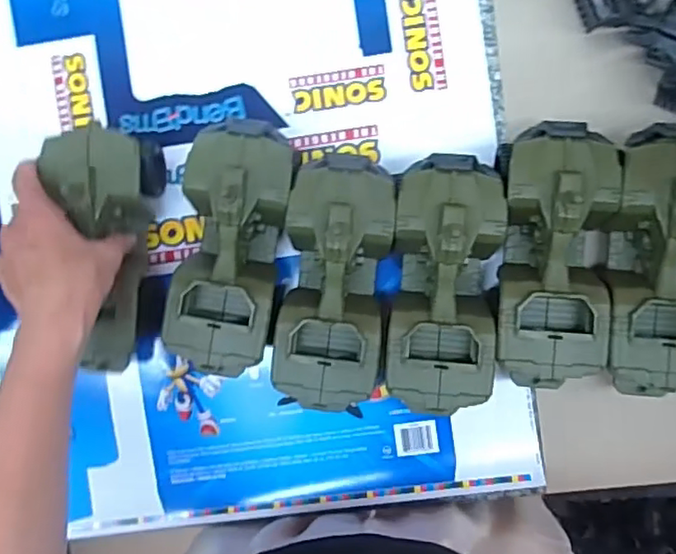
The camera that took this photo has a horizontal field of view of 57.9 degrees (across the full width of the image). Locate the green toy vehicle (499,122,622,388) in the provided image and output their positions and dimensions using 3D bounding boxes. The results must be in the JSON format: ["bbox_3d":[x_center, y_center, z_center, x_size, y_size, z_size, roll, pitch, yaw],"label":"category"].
[{"bbox_3d":[0.162,-0.017,0.464,0.077,0.080,0.185,3,92,4],"label":"green toy vehicle"}]

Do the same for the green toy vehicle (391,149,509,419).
[{"bbox_3d":[0.080,0.001,0.471,0.079,0.077,0.180,3,92,4],"label":"green toy vehicle"}]

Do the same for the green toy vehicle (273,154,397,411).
[{"bbox_3d":[-0.002,0.005,0.477,0.080,0.077,0.190,5,92,3],"label":"green toy vehicle"}]

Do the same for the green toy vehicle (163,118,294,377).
[{"bbox_3d":[-0.081,-0.020,0.480,0.079,0.078,0.192,8,92,3],"label":"green toy vehicle"}]

